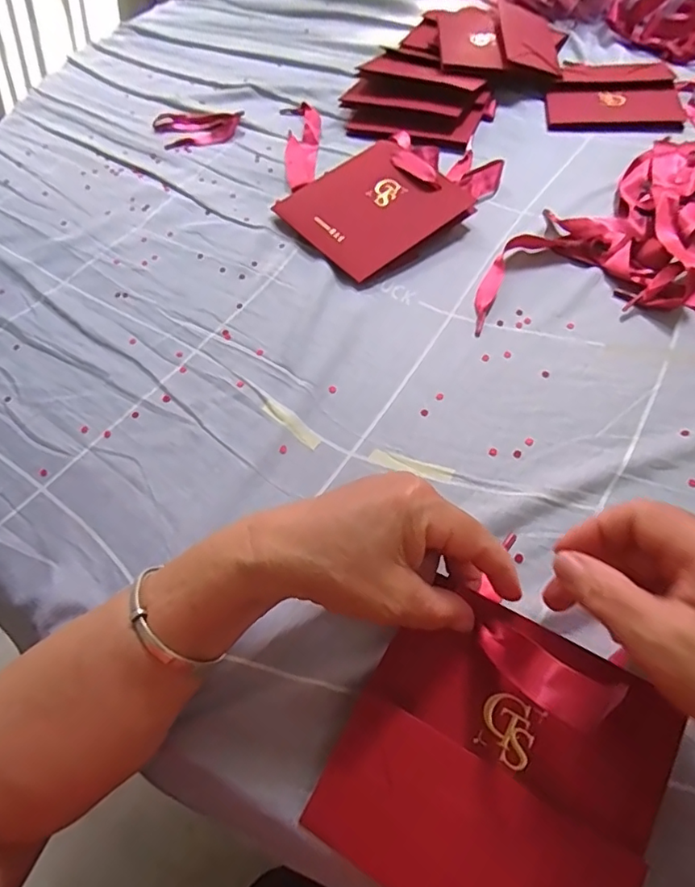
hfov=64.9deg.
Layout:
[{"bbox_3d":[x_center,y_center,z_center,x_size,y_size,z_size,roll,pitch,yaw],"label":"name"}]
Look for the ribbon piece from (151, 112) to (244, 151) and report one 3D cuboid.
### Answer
[{"bbox_3d":[-0.176,-0.376,0.640,0.100,0.017,0.073,-11,54,-3],"label":"ribbon piece"}]

